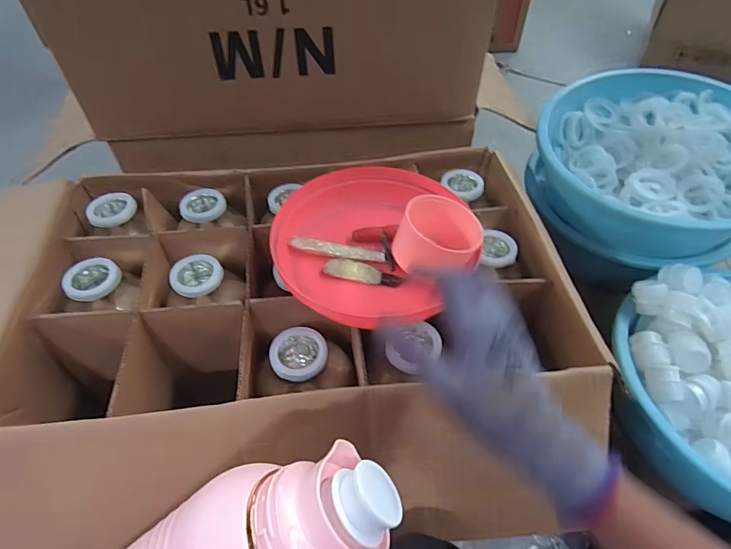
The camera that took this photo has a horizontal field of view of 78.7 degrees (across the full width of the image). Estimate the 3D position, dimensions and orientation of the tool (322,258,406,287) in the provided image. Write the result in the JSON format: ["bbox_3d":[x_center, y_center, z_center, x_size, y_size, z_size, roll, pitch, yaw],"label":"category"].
[{"bbox_3d":[-0.002,-0.003,0.506,0.087,0.013,0.021,8,51,8],"label":"tool"}]

